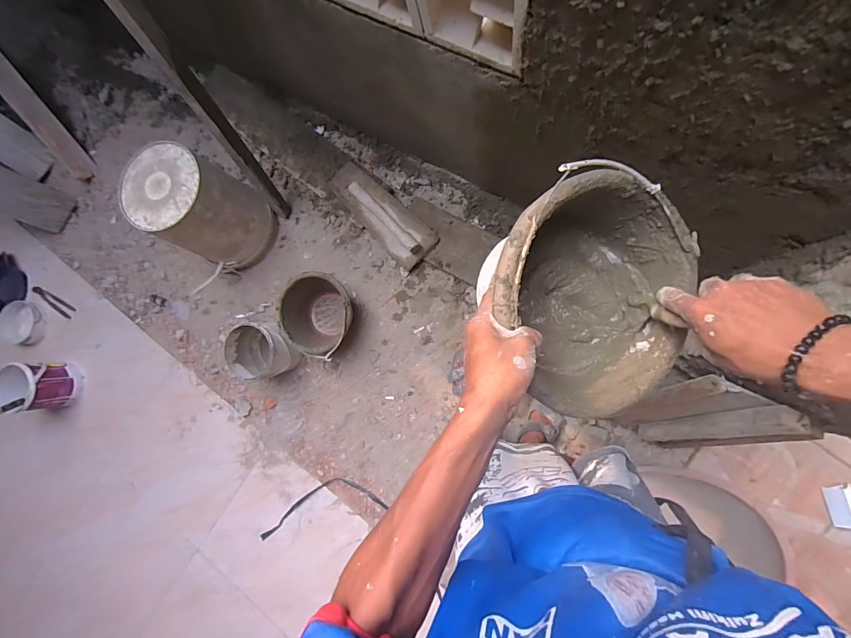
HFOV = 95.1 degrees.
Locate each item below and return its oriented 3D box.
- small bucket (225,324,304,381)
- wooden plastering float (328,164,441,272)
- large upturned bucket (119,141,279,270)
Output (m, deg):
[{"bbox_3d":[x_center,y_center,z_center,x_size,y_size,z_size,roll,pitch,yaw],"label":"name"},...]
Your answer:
[{"bbox_3d":[-0.534,0.106,1.329,0.210,0.178,0.180,-8,86,10],"label":"small bucket"},{"bbox_3d":[-0.152,-0.350,1.316,0.412,0.070,0.155,43,95,10],"label":"wooden plastering float"},{"bbox_3d":[-0.715,-0.346,1.264,0.305,0.374,0.282,-1,87,11],"label":"large upturned bucket"}]

